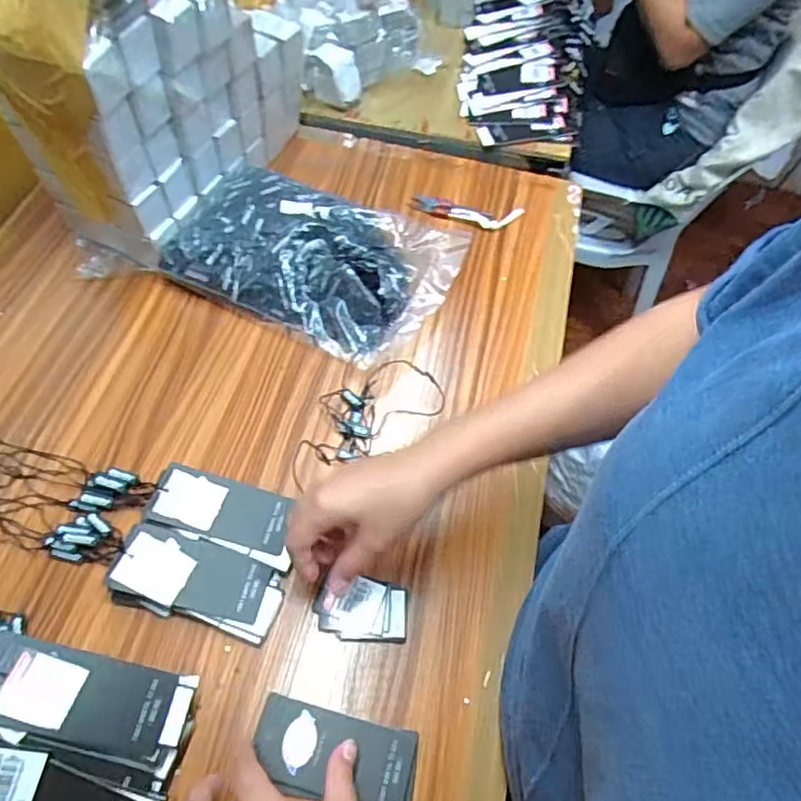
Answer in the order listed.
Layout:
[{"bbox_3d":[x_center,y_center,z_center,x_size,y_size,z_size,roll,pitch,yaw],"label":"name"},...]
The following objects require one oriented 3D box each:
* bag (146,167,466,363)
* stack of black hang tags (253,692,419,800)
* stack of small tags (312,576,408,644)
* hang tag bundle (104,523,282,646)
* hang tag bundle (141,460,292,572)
[{"bbox_3d":[-0.086,-0.152,0.610,0.267,0.059,0.178,24,60,11],"label":"bag"},{"bbox_3d":[-0.045,0.243,0.412,0.112,0.010,0.052,15,59,6],"label":"stack of black hang tags"},{"bbox_3d":[-0.030,0.162,0.461,0.071,0.011,0.045,5,59,-1],"label":"stack of small tags"},{"bbox_3d":[-0.152,0.136,0.450,0.120,0.030,0.057,14,59,5],"label":"hang tag bundle"},{"bbox_3d":[-0.139,0.090,0.479,0.111,0.031,0.056,14,59,5],"label":"hang tag bundle"}]

